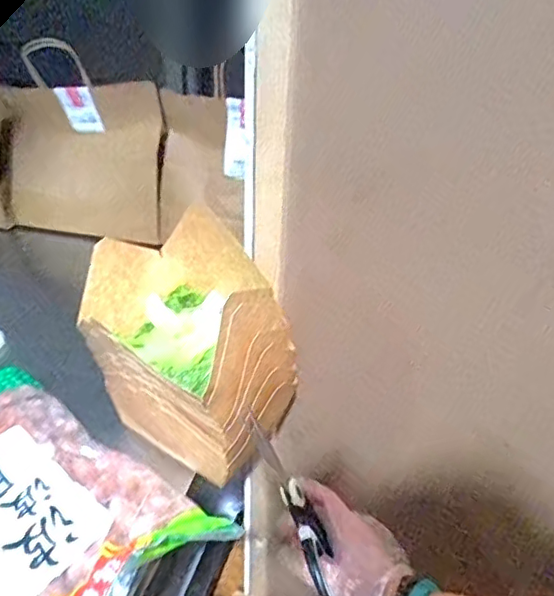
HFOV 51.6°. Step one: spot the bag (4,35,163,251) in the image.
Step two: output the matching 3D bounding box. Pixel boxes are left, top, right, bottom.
[{"bbox_3d":[-0.340,-0.258,1.005,0.278,0.315,0.080,10,38,9],"label":"bag"}]

